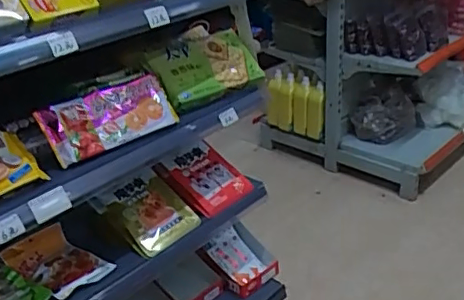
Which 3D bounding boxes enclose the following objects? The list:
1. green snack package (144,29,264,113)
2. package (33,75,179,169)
[{"bbox_3d":[-0.041,-0.131,0.923,0.183,0.098,0.039,-19,31,-24],"label":"green snack package"},{"bbox_3d":[-0.179,-0.048,0.833,0.197,0.085,0.032,-24,33,-30],"label":"package"}]

